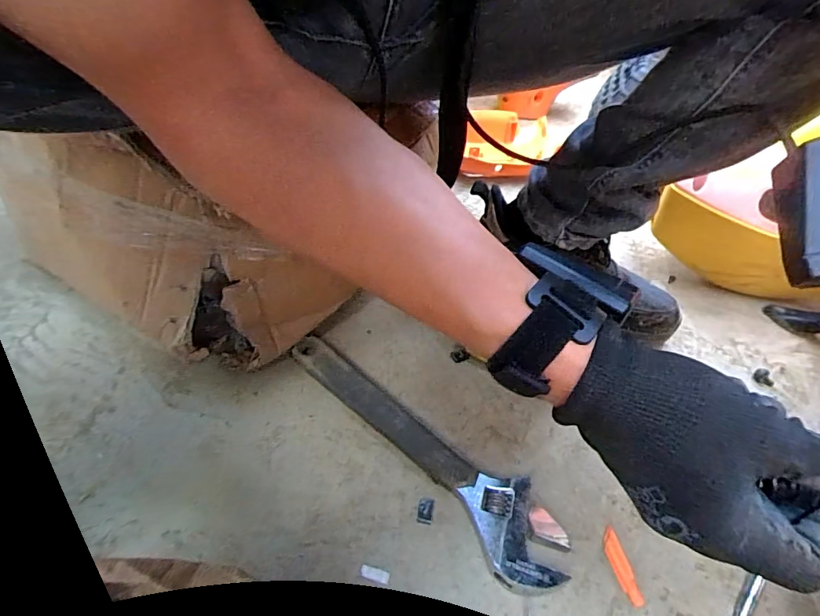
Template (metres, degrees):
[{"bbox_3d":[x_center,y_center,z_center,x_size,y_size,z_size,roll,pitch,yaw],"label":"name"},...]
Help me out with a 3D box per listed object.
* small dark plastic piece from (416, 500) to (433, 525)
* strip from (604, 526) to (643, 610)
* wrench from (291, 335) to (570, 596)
[{"bbox_3d":[0.012,0.157,0.339,0.011,0.004,0.019,12,45,5],"label":"small dark plastic piece"},{"bbox_3d":[0.154,0.188,0.320,0.010,0.011,0.050,-4,46,-12],"label":"strip"},{"bbox_3d":[0.006,0.109,0.375,0.063,0.020,0.283,-31,56,-32],"label":"wrench"}]

